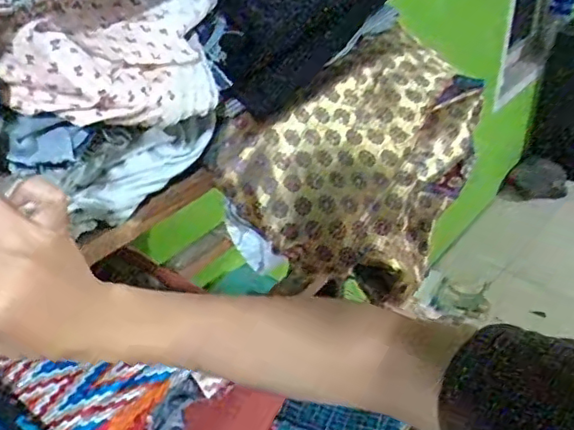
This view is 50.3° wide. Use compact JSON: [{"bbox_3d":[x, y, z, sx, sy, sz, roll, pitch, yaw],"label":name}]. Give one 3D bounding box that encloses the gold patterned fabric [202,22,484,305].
[{"bbox_3d":[0.074,-0.053,0.601,0.183,0.169,0.254,19,40,27],"label":"gold patterned fabric"}]

